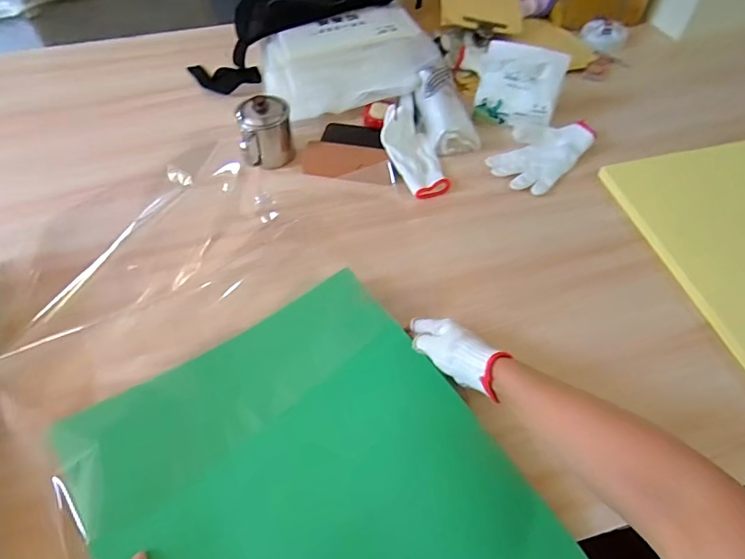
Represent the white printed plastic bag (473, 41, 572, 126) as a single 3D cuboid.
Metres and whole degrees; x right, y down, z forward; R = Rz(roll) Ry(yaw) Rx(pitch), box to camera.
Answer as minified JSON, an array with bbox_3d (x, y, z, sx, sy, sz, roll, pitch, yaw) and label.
[{"bbox_3d":[0.294,-0.383,0.931,0.161,0.127,0.094,20,57,14],"label":"white printed plastic bag"}]

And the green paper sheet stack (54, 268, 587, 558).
[{"bbox_3d":[-0.033,0.265,0.465,0.383,0.062,0.513,-30,60,-19],"label":"green paper sheet stack"}]

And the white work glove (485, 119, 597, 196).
[{"bbox_3d":[0.355,-0.247,0.901,0.267,0.028,0.118,-34,61,-21],"label":"white work glove"}]

